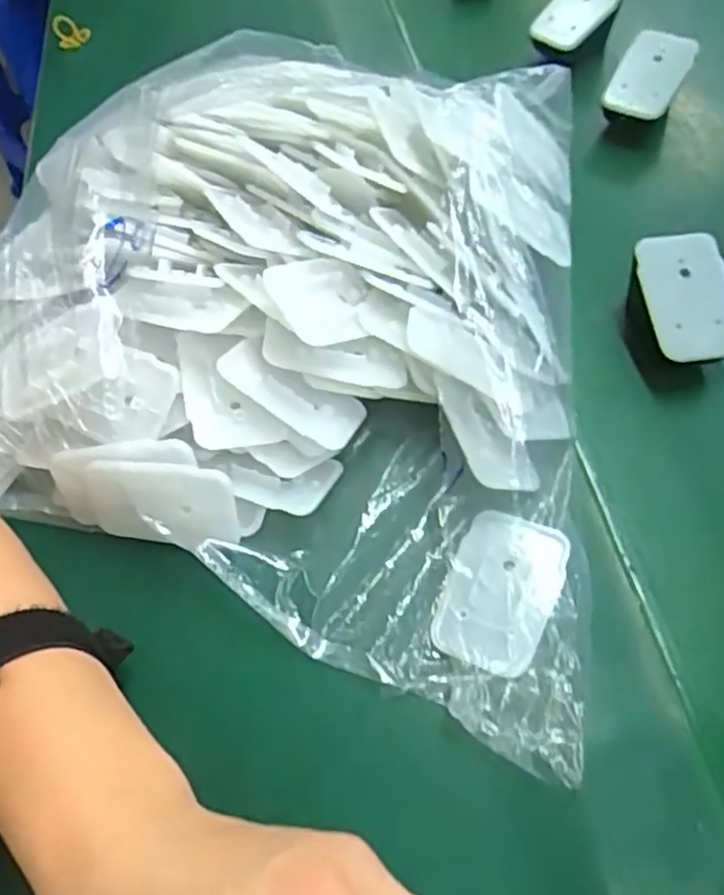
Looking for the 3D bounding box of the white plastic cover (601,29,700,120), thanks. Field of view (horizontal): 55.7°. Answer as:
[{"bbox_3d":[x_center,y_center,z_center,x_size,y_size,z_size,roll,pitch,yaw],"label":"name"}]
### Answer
[{"bbox_3d":[0.187,-0.241,0.446,0.042,0.054,0.011,23,16,-6],"label":"white plastic cover"}]

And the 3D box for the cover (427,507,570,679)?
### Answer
[{"bbox_3d":[0.059,0.060,0.292,0.043,0.005,0.068,21,61,17],"label":"cover"}]

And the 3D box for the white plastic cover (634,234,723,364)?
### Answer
[{"bbox_3d":[0.162,-0.075,0.338,0.043,0.007,0.064,-7,79,-3],"label":"white plastic cover"}]

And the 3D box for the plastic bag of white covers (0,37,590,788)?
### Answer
[{"bbox_3d":[-0.027,-0.072,0.340,0.352,0.094,0.298,19,60,16],"label":"plastic bag of white covers"}]

